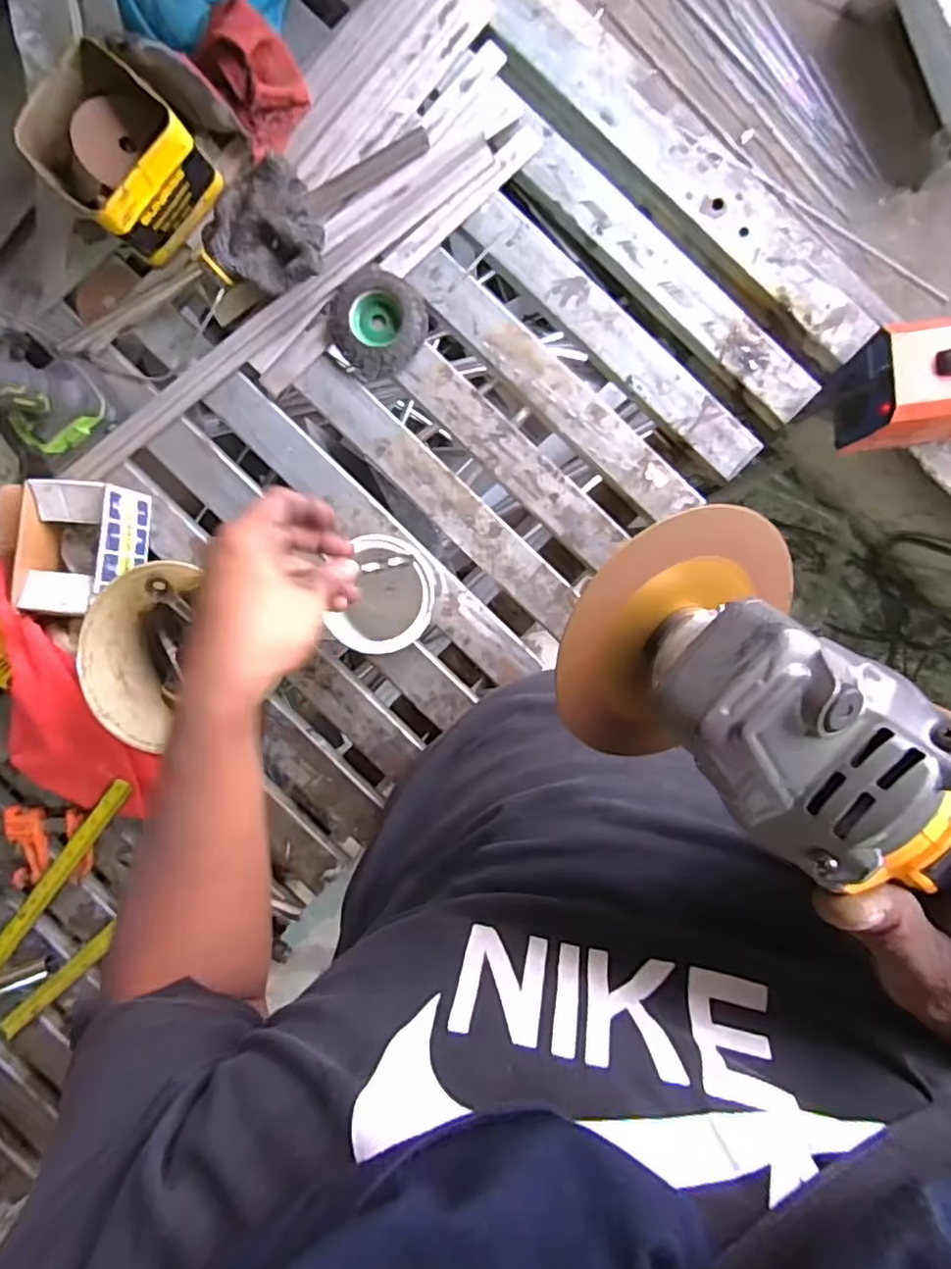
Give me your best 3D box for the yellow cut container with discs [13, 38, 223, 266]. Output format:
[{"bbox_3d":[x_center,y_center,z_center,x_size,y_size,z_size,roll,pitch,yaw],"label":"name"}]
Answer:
[{"bbox_3d":[-0.330,-0.444,0.601,0.131,0.090,0.121,42,96,0],"label":"yellow cut container with discs"}]

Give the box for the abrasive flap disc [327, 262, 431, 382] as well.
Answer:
[{"bbox_3d":[-0.098,-0.308,0.635,0.092,0.025,0.092,0,94,4],"label":"abrasive flap disc"}]

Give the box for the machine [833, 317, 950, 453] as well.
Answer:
[{"bbox_3d":[0.737,-0.383,0.959,0.297,0.193,0.156,-6,94,5],"label":"machine"}]

